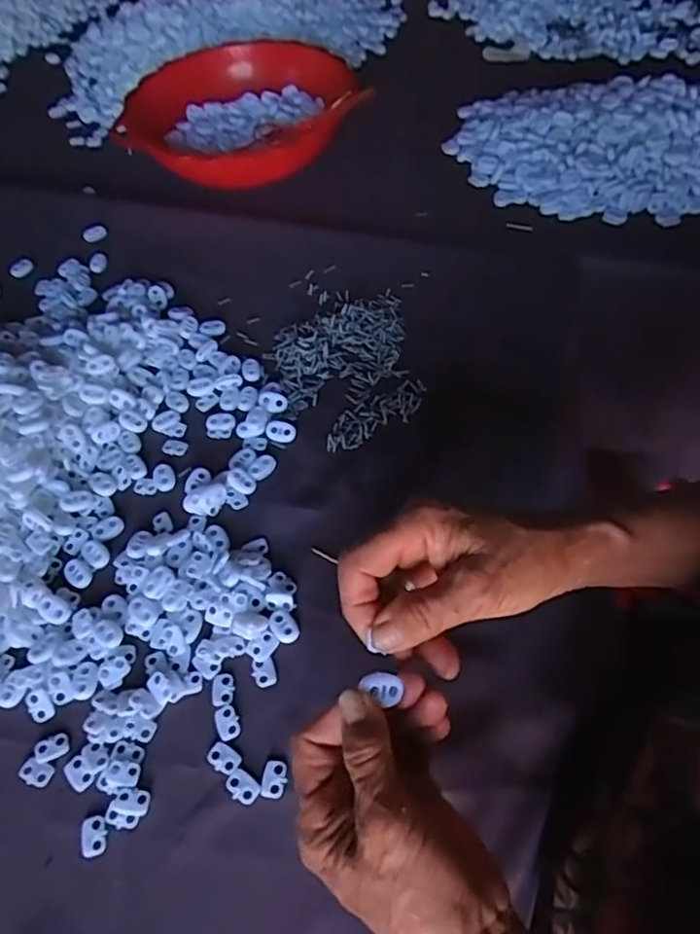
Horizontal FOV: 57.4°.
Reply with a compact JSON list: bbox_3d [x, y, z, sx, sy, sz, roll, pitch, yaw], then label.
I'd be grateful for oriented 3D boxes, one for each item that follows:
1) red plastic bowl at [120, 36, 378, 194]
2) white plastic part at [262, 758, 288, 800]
[{"bbox_3d":[-0.119,-0.373,0.687,0.244,0.085,0.244,-2,56,3],"label":"red plastic bowl"},{"bbox_3d":[-0.042,0.172,0.353,0.013,0.004,0.019,8,57,9],"label":"white plastic part"}]

